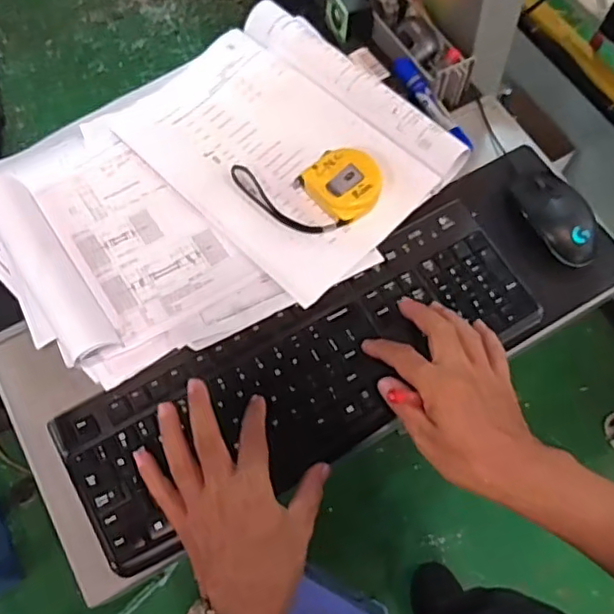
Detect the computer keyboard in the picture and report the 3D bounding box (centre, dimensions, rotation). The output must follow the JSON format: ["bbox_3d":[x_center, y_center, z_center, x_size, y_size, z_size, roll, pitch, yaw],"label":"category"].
[{"bbox_3d":[0.003,0.058,0.564,0.444,0.023,0.149,-29,69,-12],"label":"computer keyboard"}]

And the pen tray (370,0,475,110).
[{"bbox_3d":[0.130,-0.311,0.724,0.064,0.045,0.173,-31,70,-13],"label":"pen tray"}]

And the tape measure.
[{"bbox_3d":[0.001,-0.115,0.602,0.141,0.034,0.076,-4,66,-2],"label":"tape measure"}]

